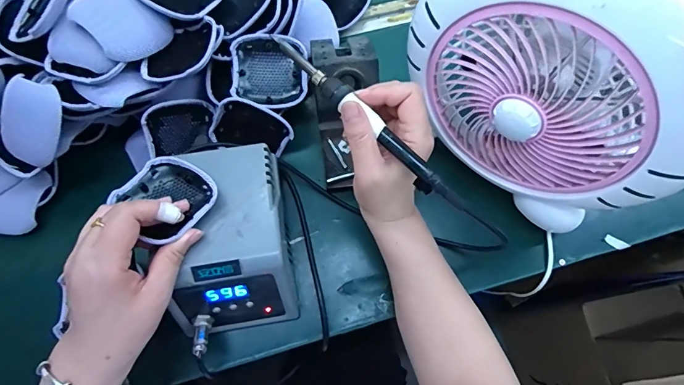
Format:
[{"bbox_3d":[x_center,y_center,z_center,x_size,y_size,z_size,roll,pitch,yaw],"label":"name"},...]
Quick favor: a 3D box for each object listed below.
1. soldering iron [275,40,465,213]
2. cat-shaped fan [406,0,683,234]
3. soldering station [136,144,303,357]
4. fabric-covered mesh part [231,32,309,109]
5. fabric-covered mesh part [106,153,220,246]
[{"bbox_3d":[0.021,-0.058,0.316,0.200,0.014,0.017,43,76,5],"label":"soldering iron"},{"bbox_3d":[0.176,-0.091,0.329,0.244,0.229,0.086,35,74,11],"label":"cat-shaped fan"},{"bbox_3d":[-0.111,0.049,0.381,0.115,0.092,0.165,-12,71,-5],"label":"soldering station"},{"bbox_3d":[-0.079,-0.132,0.426,0.078,0.016,0.075,-2,98,-4],"label":"fabric-covered mesh part"},{"bbox_3d":[-0.153,0.001,0.338,0.077,0.035,0.070,36,74,11],"label":"fabric-covered mesh part"}]

